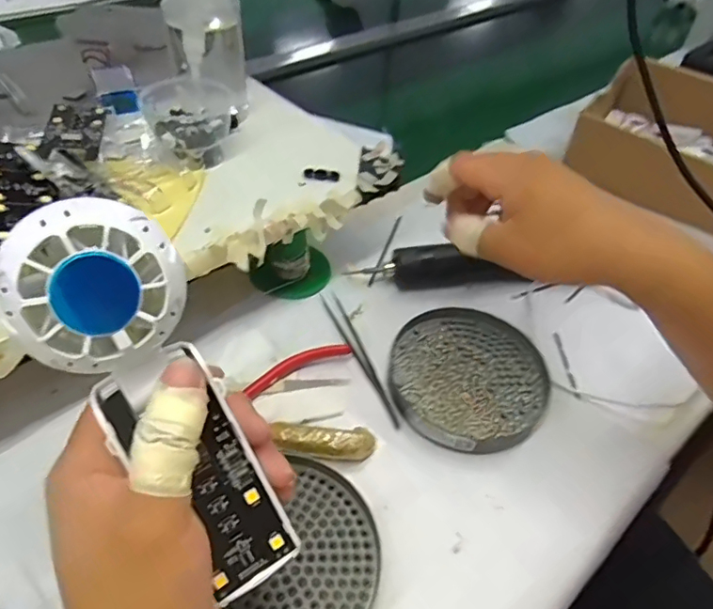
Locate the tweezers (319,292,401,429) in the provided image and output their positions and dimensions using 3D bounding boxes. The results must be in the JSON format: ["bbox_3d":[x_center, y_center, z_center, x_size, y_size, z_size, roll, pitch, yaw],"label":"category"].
[{"bbox_3d":[0.002,0.037,0.413,0.014,0.005,0.129,-15,50,-19],"label":"tweezers"}]

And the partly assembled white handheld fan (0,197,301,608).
[{"bbox_3d":[-0.072,0.041,0.219,0.055,0.170,0.028,-36,28,-26],"label":"partly assembled white handheld fan"}]

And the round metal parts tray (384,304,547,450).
[{"bbox_3d":[0.079,0.050,0.401,0.110,0.014,0.115,3,47,-3],"label":"round metal parts tray"}]

